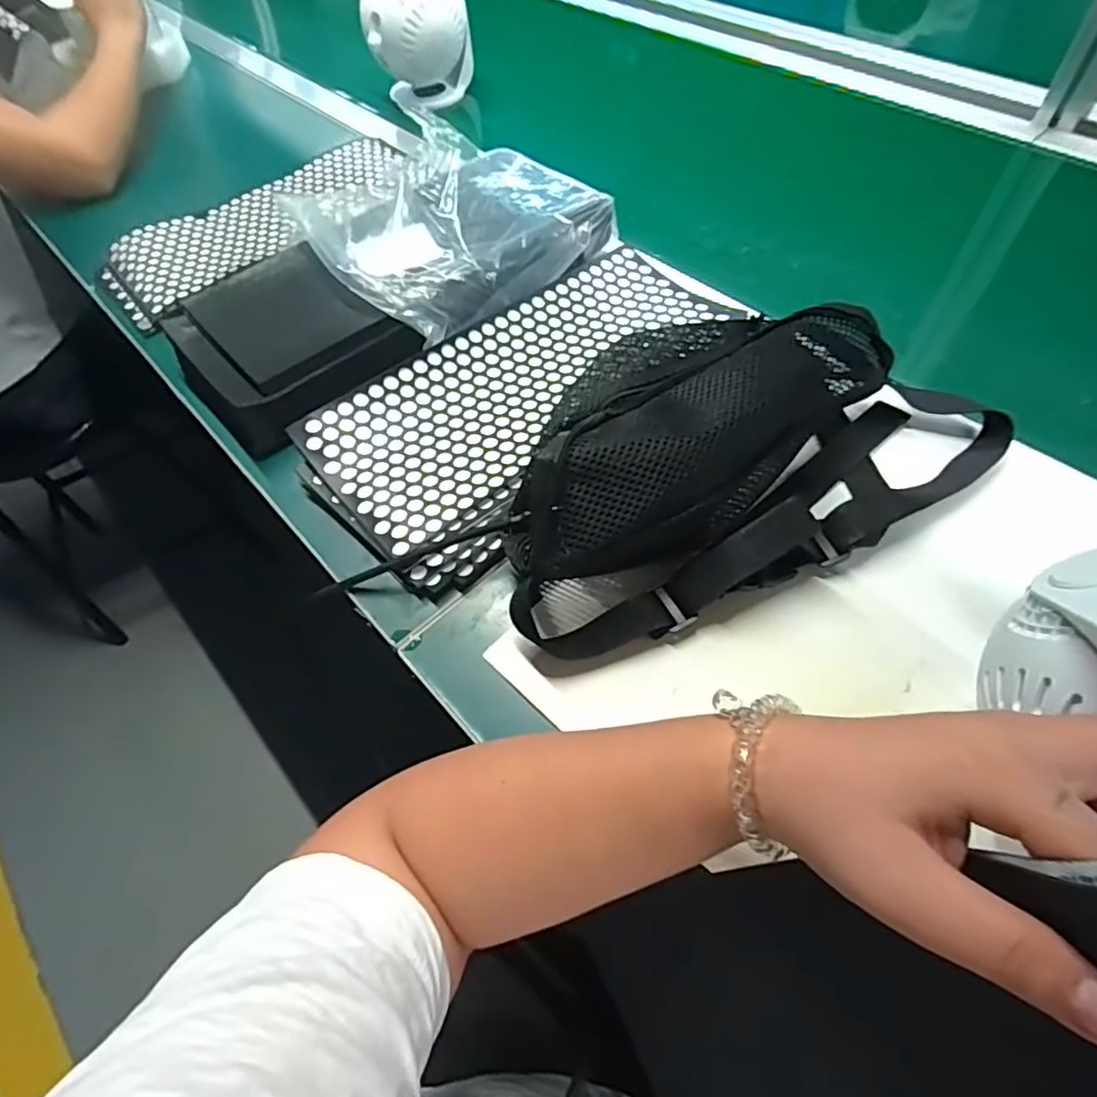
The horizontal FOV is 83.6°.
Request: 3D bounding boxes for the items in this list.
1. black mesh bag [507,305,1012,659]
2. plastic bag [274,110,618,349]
[{"bbox_3d":[0.126,-0.064,0.373,0.342,0.087,0.153,-21,58,-9],"label":"black mesh bag"},{"bbox_3d":[-0.078,-0.282,0.510,0.237,0.081,0.198,-37,62,-18],"label":"plastic bag"}]

